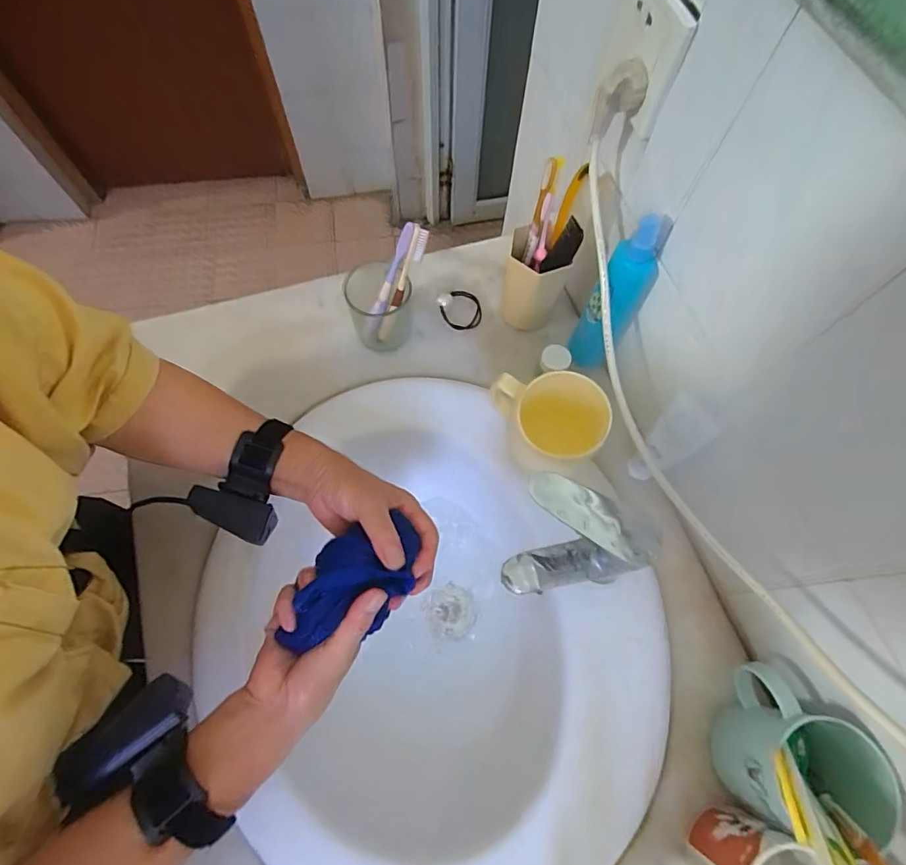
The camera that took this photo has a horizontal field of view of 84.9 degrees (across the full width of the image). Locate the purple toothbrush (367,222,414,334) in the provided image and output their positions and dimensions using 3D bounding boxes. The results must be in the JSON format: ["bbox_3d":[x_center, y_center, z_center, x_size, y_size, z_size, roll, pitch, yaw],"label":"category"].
[{"bbox_3d":[-0.071,-0.169,0.550,0.017,0.135,0.009,40,36,15],"label":"purple toothbrush"}]

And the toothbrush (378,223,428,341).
[{"bbox_3d":[-0.057,-0.160,0.545,0.015,0.140,0.015,47,44,17],"label":"toothbrush"}]

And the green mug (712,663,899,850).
[{"bbox_3d":[0.275,0.253,0.409,0.091,0.101,0.114,-1,68,-2],"label":"green mug"}]

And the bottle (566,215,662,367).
[{"bbox_3d":[0.158,-0.130,0.495,0.050,0.181,0.049,0,68,-1],"label":"bottle"}]

